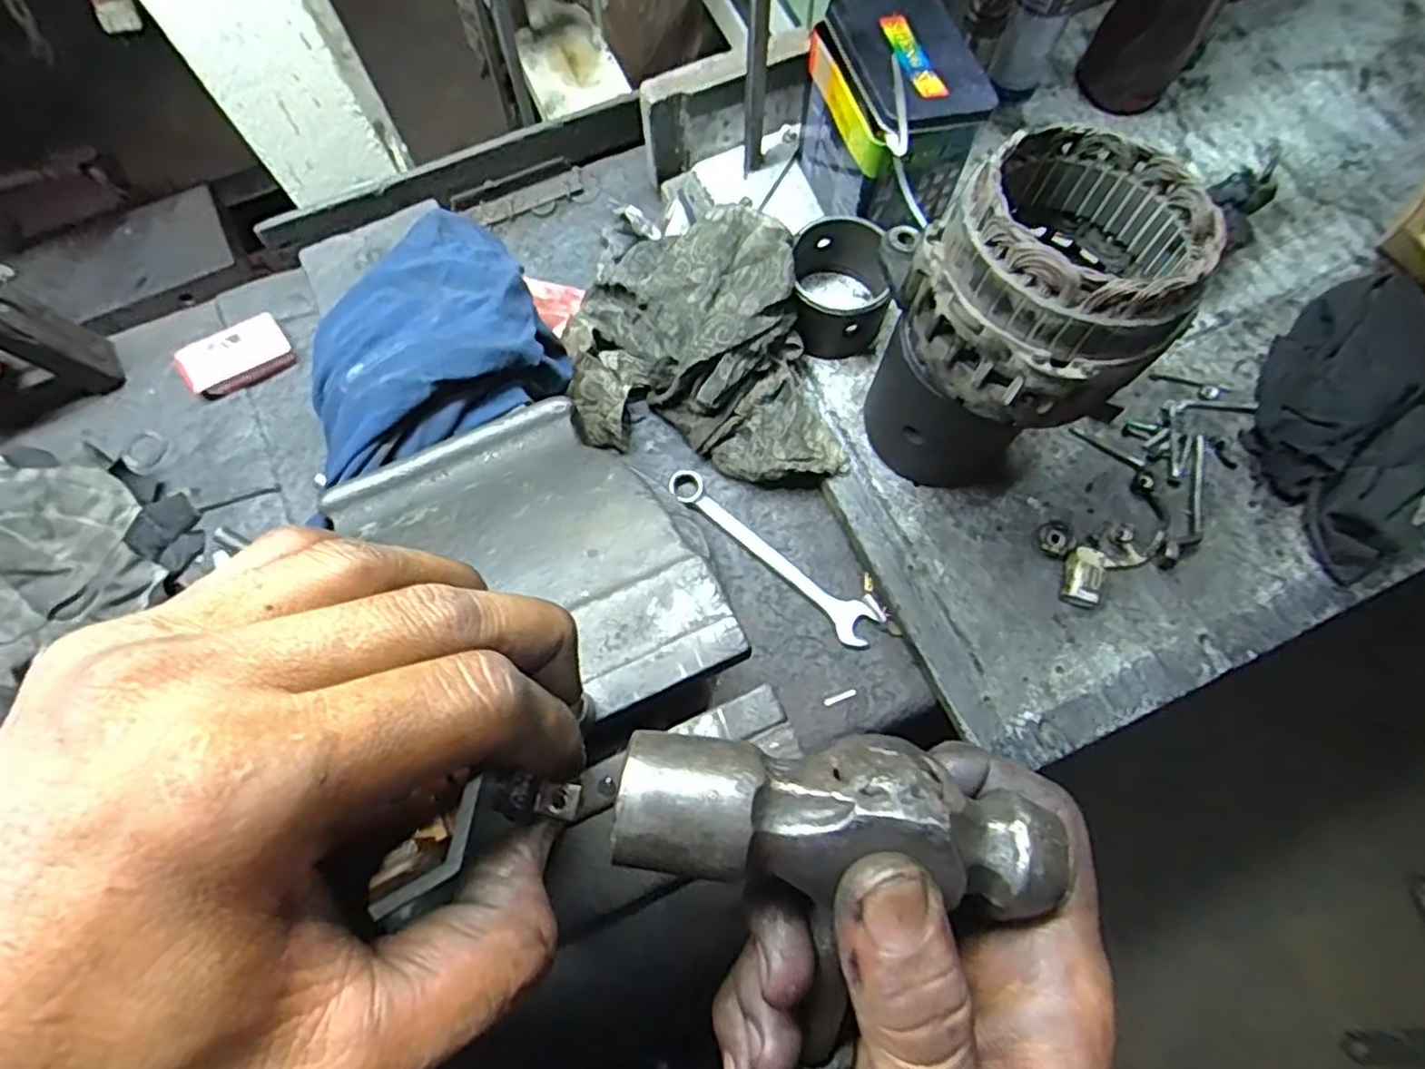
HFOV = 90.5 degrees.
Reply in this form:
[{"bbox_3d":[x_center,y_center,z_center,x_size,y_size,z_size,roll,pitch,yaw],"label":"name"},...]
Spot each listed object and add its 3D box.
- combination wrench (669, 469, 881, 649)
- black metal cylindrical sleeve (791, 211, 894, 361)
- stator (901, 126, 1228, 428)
[{"bbox_3d":[0.047,0.015,0.562,0.198,0.014,0.033,40,77,11],"label":"combination wrench"},{"bbox_3d":[0.102,-0.201,0.564,0.077,0.066,0.099,13,73,4],"label":"black metal cylindrical sleeve"},{"bbox_3d":[0.177,-0.139,0.367,0.124,0.088,0.131,35,76,10],"label":"stator"}]

